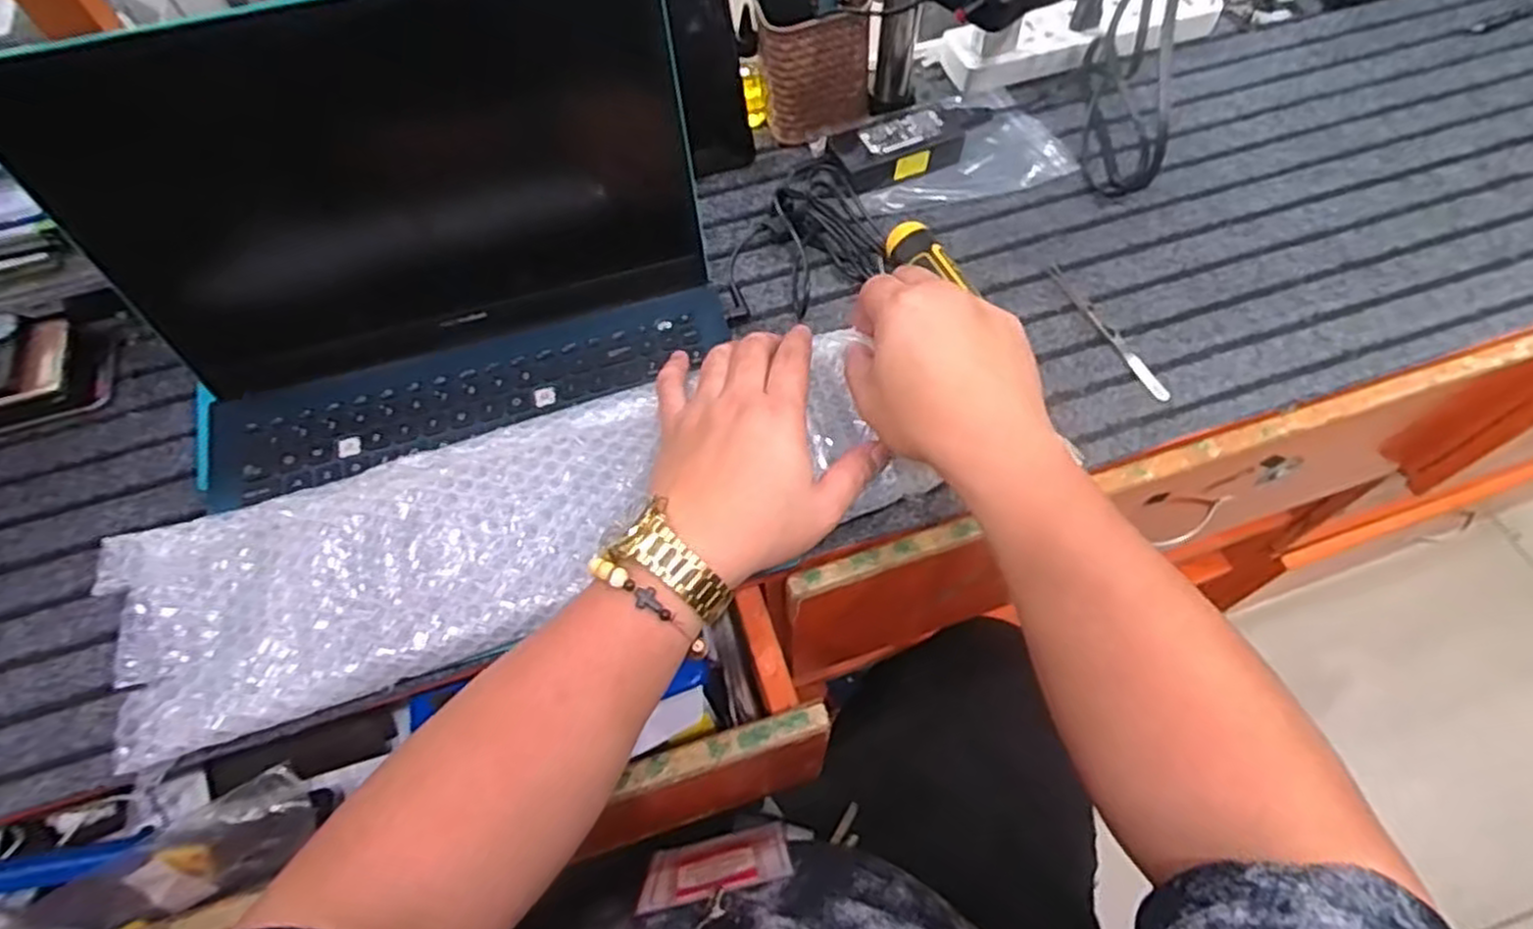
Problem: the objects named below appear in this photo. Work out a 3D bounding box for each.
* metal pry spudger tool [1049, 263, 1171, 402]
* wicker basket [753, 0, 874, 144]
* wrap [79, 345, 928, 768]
[{"bbox_3d":[0.251,-0.101,0.573,0.012,0.004,0.137,-24,63,-11],"label":"metal pry spudger tool"},{"bbox_3d":[0.040,-0.337,0.648,0.096,0.102,0.067,-6,61,-1],"label":"wicker basket"},{"bbox_3d":[-0.159,0.034,0.479,0.454,0.043,0.138,-21,62,-7],"label":"wrap"}]

